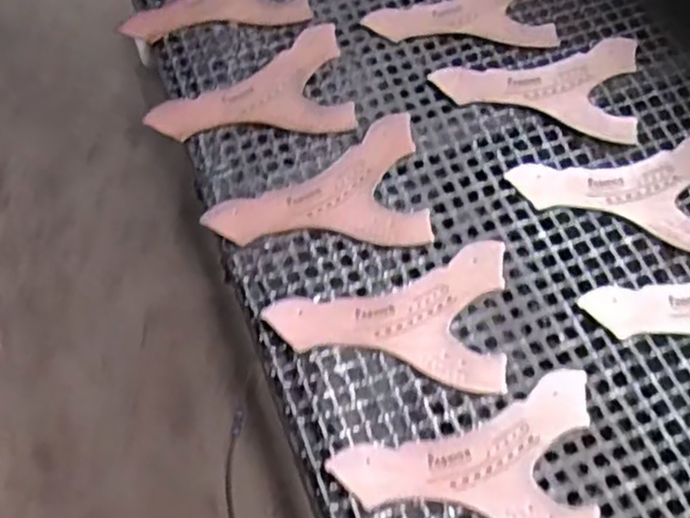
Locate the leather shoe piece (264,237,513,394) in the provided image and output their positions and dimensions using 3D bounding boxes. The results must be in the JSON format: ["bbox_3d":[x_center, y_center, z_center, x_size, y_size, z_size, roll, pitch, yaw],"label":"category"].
[{"bbox_3d":[0.040,0.041,0.618,0.202,0.006,0.136,5,61,1],"label":"leather shoe piece"}]

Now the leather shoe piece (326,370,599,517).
[{"bbox_3d":[0.097,0.153,0.561,0.200,0.007,0.137,4,61,2],"label":"leather shoe piece"}]

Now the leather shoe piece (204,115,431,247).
[{"bbox_3d":[-0.027,-0.070,0.665,0.200,0.016,0.136,-8,63,-2],"label":"leather shoe piece"}]

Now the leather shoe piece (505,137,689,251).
[{"bbox_3d":[0.267,-0.078,0.680,0.201,0.009,0.131,9,64,7],"label":"leather shoe piece"}]

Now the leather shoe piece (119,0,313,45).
[{"bbox_3d":[-0.150,-0.301,0.777,0.193,0.015,0.133,-17,64,-6],"label":"leather shoe piece"}]

